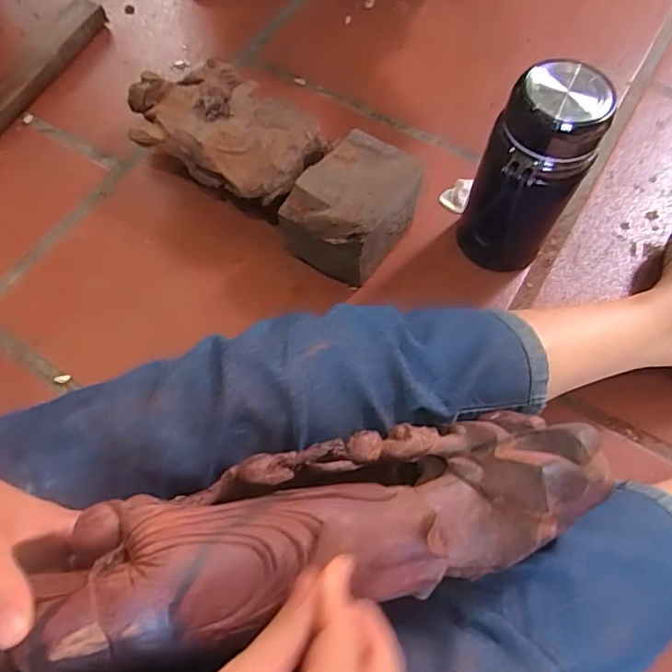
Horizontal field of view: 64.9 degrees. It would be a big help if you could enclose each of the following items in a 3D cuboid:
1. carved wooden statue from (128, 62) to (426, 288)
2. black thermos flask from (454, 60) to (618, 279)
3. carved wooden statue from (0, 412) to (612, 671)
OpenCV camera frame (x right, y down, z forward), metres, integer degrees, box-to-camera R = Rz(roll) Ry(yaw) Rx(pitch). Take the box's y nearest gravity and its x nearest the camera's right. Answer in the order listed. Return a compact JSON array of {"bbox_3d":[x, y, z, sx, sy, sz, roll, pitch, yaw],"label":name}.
[{"bbox_3d":[-0.095,-0.207,0.634,0.385,0.107,0.140,31,68,13],"label":"carved wooden statue"},{"bbox_3d":[0.187,-0.150,0.529,0.095,0.211,0.089,24,67,11],"label":"black thermos flask"},{"bbox_3d":[-0.023,0.111,0.295,0.377,0.074,0.092,-9,64,-19],"label":"carved wooden statue"}]

